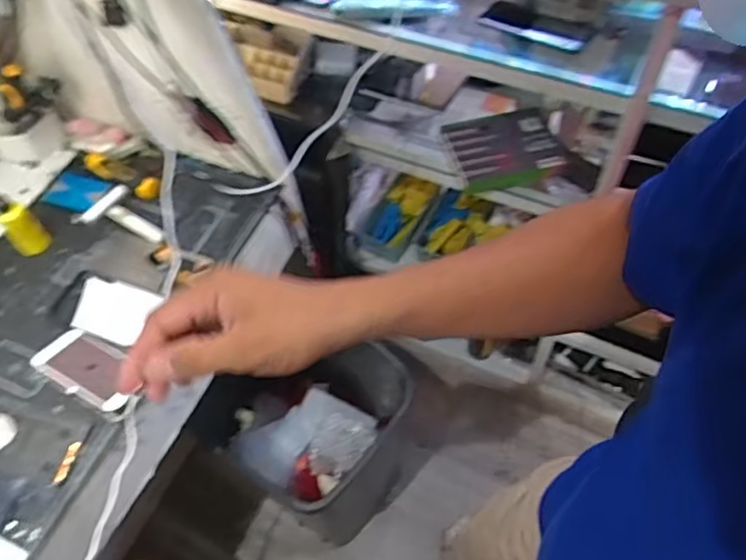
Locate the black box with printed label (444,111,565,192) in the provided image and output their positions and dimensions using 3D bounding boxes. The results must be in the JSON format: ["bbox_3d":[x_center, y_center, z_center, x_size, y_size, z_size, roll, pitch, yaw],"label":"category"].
[{"bbox_3d":[0.238,-0.237,1.160,0.187,0.033,0.165,-12,58,-4],"label":"black box with printed label"}]

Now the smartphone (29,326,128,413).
[{"bbox_3d":[-0.338,0.105,0.766,0.129,0.013,0.072,25,50,14],"label":"smartphone"}]

